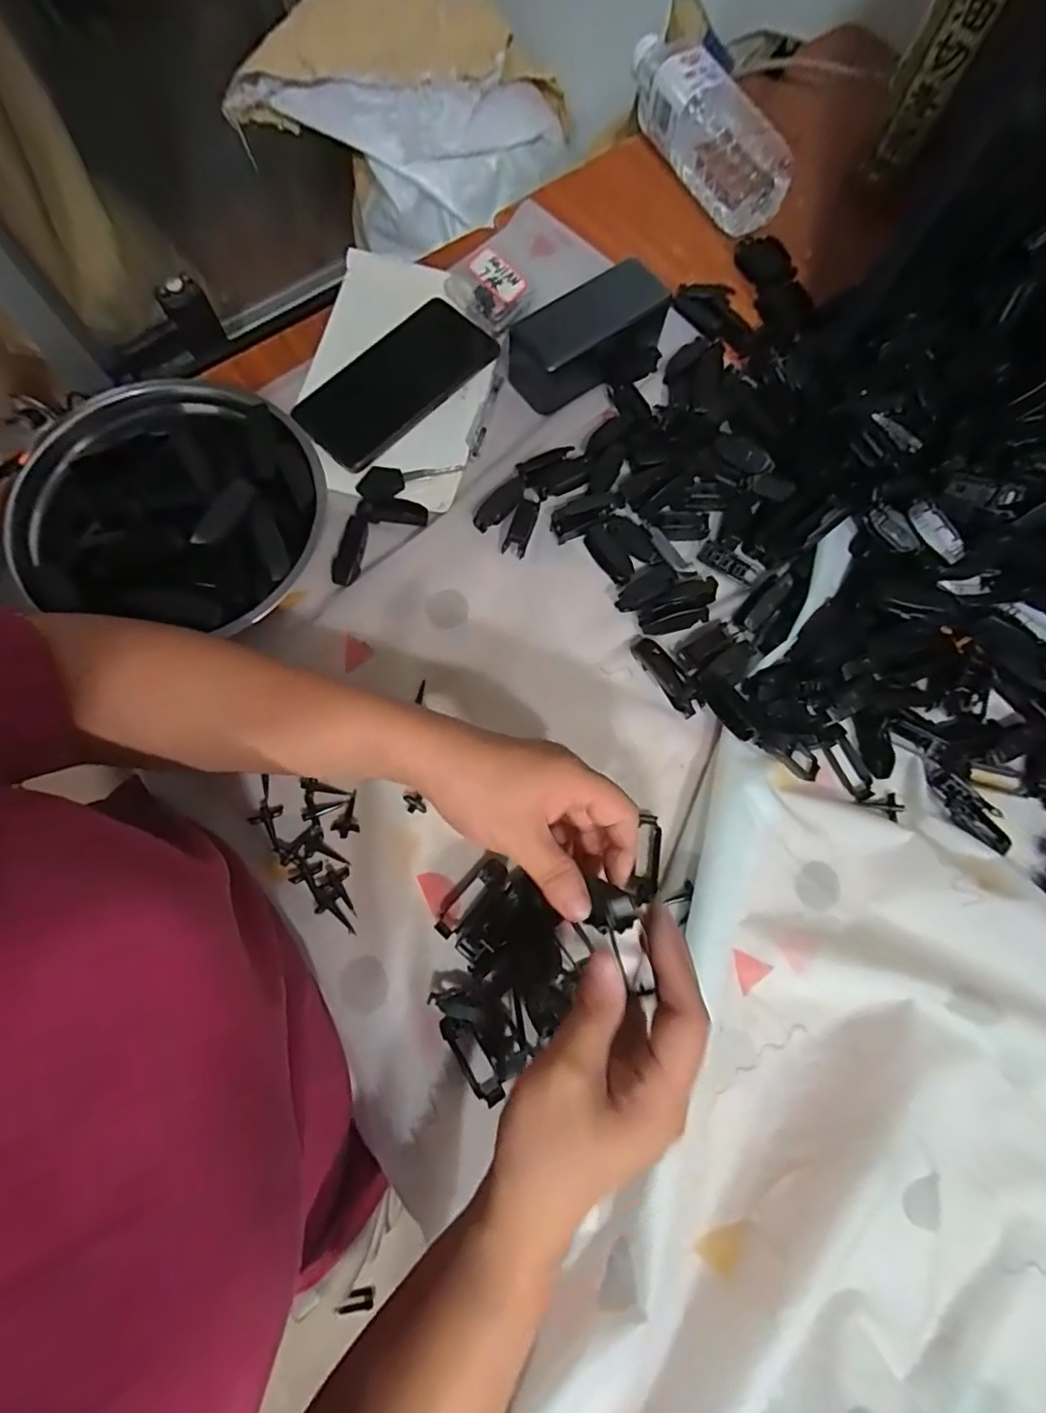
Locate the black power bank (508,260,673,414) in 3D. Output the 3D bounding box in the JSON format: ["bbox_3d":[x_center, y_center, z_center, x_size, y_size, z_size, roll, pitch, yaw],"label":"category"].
[{"bbox_3d":[0.055,-0.298,0.450,0.132,0.044,0.063,-29,77,-8],"label":"black power bank"}]

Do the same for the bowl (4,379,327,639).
[{"bbox_3d":[-0.234,-0.136,0.393,0.194,0.080,0.182,0,75,-1],"label":"bowl"}]

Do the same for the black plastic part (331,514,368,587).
[{"bbox_3d":[-0.131,-0.118,0.420,0.017,0.007,0.055,13,75,2],"label":"black plastic part"}]

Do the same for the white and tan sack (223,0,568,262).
[{"bbox_3d":[-0.179,-0.905,0.892,0.495,0.279,0.135,-2,75,-2],"label":"white and tan sack"}]

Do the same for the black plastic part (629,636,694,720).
[{"bbox_3d":[0.103,-0.025,0.403,0.023,0.019,0.070,-30,78,-9],"label":"black plastic part"}]

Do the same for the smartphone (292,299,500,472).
[{"bbox_3d":[-0.102,-0.267,0.460,0.078,0.015,0.165,43,78,10],"label":"smartphone"}]

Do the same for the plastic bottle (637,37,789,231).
[{"bbox_3d":[0.165,-0.534,0.515,0.061,0.071,0.205,-29,77,-8],"label":"plastic bottle"}]

